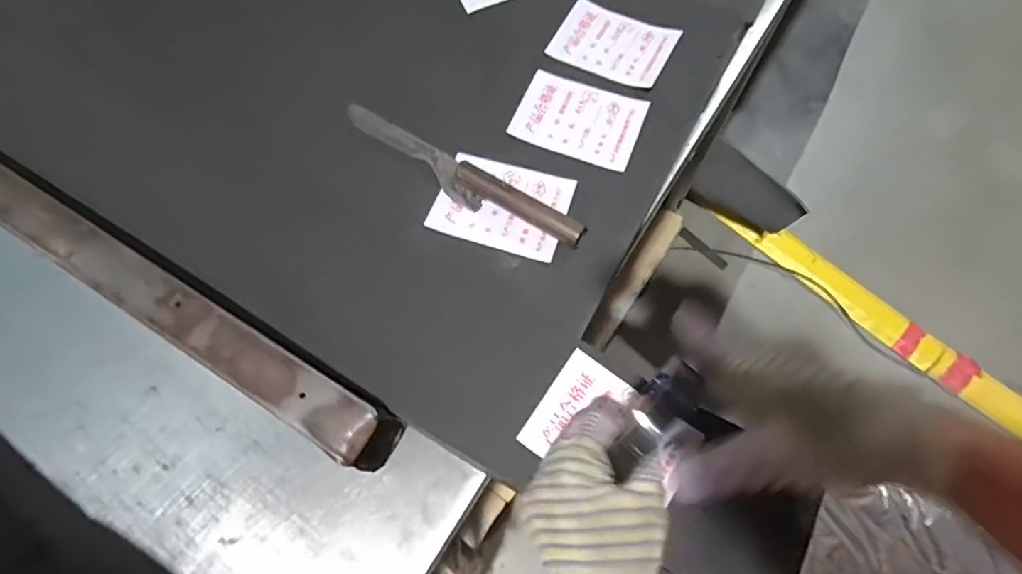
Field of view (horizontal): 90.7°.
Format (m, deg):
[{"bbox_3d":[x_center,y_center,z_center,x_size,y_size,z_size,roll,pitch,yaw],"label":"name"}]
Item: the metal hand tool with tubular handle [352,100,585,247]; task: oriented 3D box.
[{"bbox_3d":[-0.043,-0.089,0.406,0.223,0.016,0.028,29,72,12],"label":"metal hand tool with tubular handle"}]

